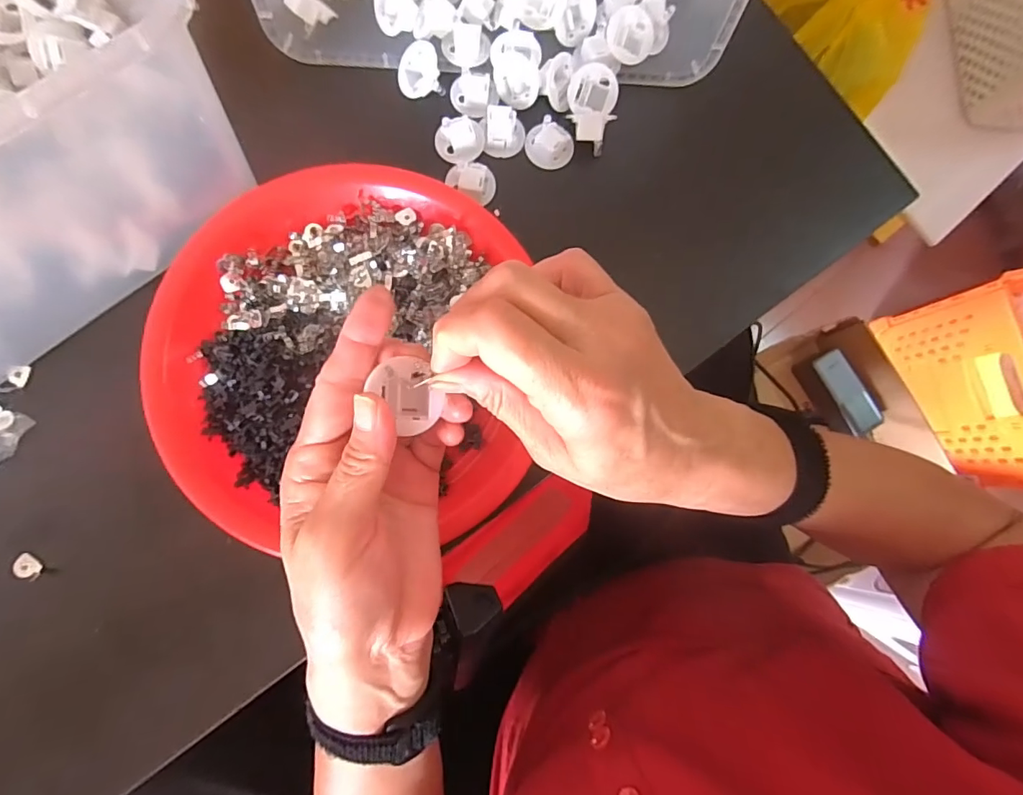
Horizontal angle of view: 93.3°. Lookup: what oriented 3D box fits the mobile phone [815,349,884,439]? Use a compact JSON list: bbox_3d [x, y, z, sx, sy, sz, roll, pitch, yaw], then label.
[{"bbox_3d":[0.495,-0.008,0.712,0.049,0.012,0.127,-29,87,-8],"label":"mobile phone"}]

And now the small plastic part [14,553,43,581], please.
[{"bbox_3d":[-0.277,0.098,0.276,0.009,0.009,0.016,-33,88,-8],"label":"small plastic part"}]

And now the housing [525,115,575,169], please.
[{"bbox_3d":[0.027,-0.172,0.326,0.031,0.024,0.027,-13,85,-7],"label":"housing"}]

